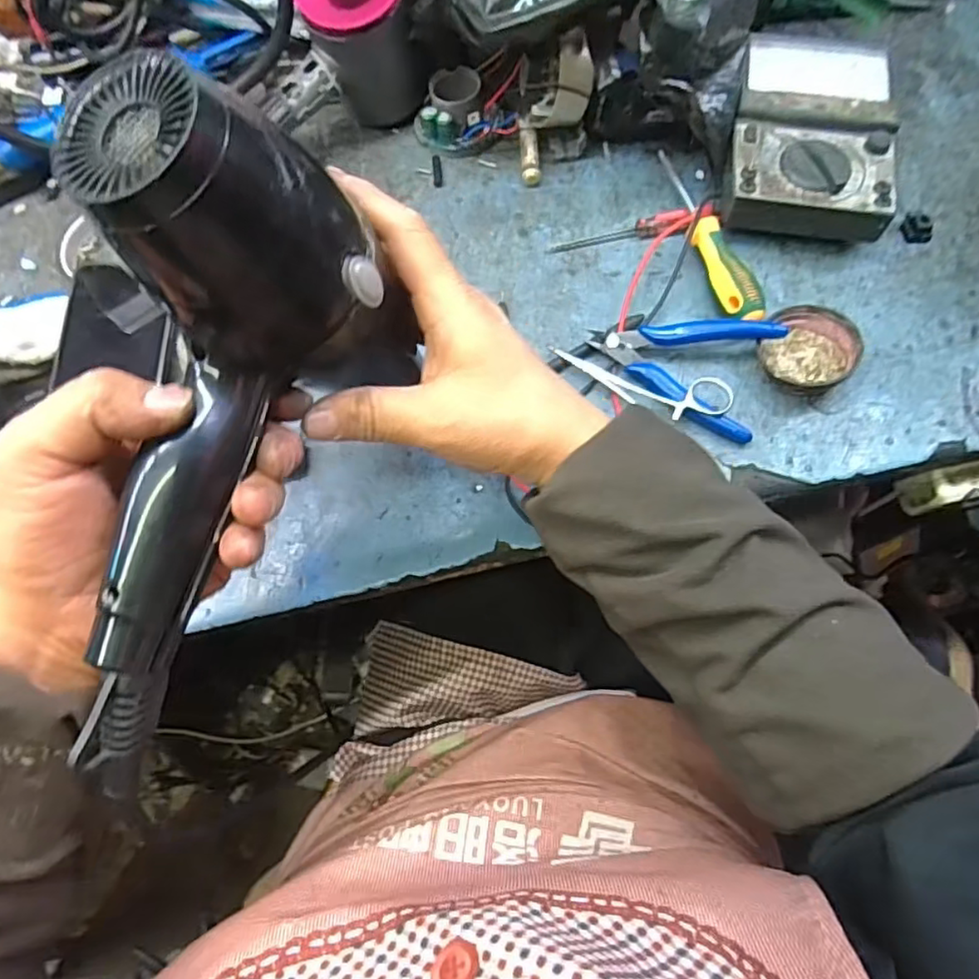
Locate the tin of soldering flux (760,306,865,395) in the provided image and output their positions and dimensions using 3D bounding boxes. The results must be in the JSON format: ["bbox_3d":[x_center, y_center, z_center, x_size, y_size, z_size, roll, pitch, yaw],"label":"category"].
[{"bbox_3d":[0.213,-0.092,0.420,0.057,0.023,0.059,-1,69,2],"label":"tin of soldering flux"}]

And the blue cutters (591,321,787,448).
[{"bbox_3d":[0.127,-0.087,0.420,0.115,0.027,0.075,21,71,10],"label":"blue cutters"}]

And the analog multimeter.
[{"bbox_3d":[0.233,-0.260,0.468,0.108,0.052,0.182,10,70,6],"label":"analog multimeter"}]

